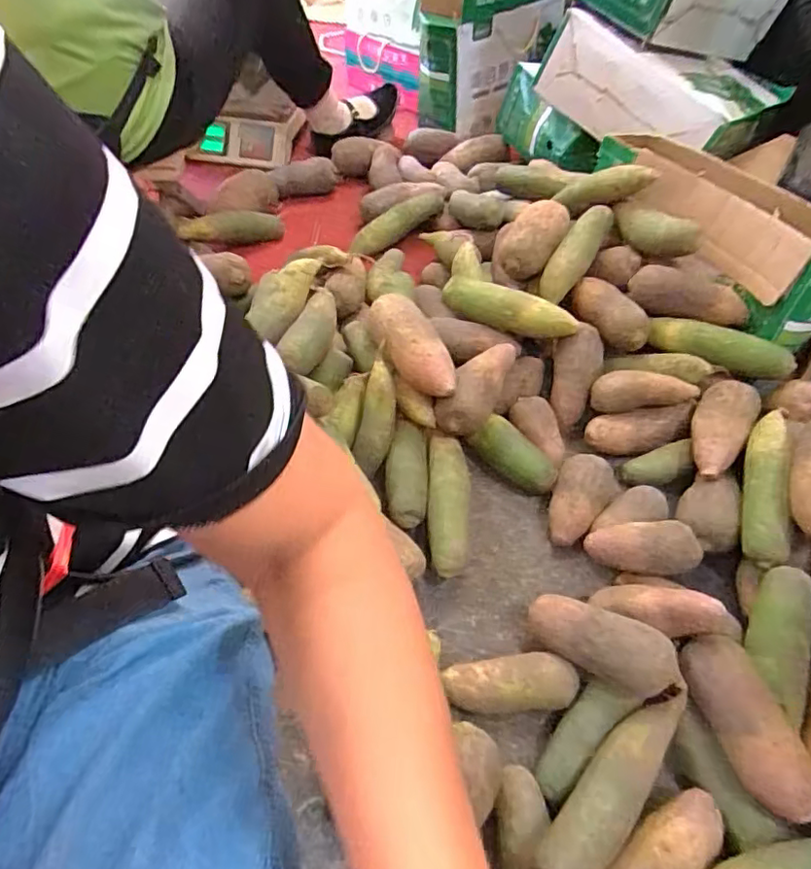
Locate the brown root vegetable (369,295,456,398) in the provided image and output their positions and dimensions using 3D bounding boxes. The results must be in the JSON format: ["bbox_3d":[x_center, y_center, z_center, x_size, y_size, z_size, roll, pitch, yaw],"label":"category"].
[{"bbox_3d":[0.007,-0.113,0.802,0.069,0.083,0.167,-18,53,-15],"label":"brown root vegetable"}]

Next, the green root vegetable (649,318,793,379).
[{"bbox_3d":[0.443,-0.125,0.831,0.193,0.040,0.040,22,54,16],"label":"green root vegetable"}]

